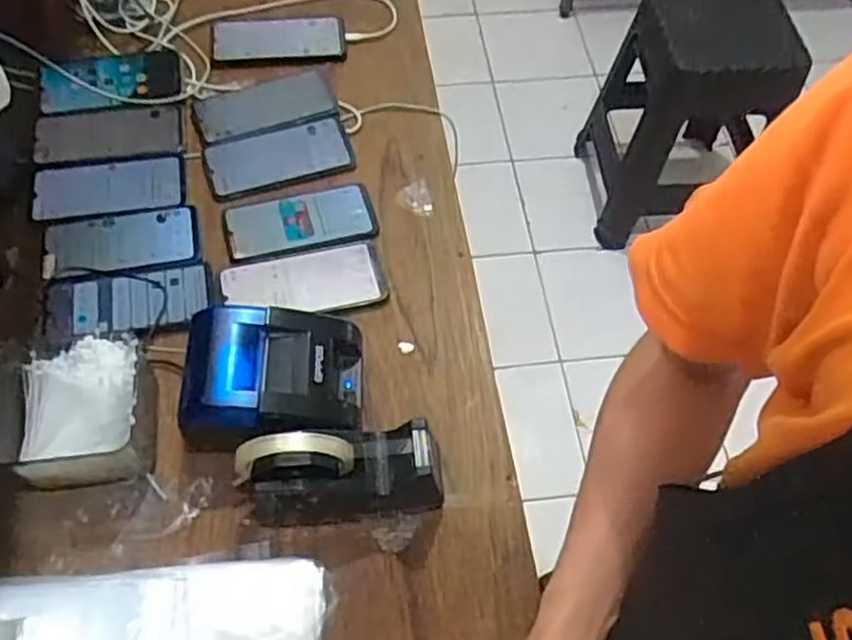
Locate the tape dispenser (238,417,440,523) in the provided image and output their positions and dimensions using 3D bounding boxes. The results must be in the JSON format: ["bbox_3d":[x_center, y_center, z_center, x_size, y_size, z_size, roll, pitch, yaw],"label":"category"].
[{"bbox_3d":[-0.071,0.129,0.616,0.165,0.102,0.062,-3,60,-4],"label":"tape dispenser"}]

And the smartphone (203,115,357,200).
[{"bbox_3d":[-0.172,-0.194,0.851,0.169,0.014,0.088,-18,62,-12],"label":"smartphone"}]

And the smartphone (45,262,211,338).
[{"bbox_3d":[-0.302,-0.018,0.744,0.155,0.016,0.074,-8,60,-7],"label":"smartphone"}]

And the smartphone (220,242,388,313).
[{"bbox_3d":[-0.128,-0.039,0.764,0.164,0.008,0.079,-11,60,-8],"label":"smartphone"}]

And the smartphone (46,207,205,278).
[{"bbox_3d":[-0.324,-0.084,0.777,0.158,0.010,0.076,-7,60,-6],"label":"smartphone"}]

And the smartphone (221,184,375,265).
[{"bbox_3d":[-0.139,-0.111,0.800,0.160,0.005,0.081,-12,61,-9],"label":"smartphone"}]

